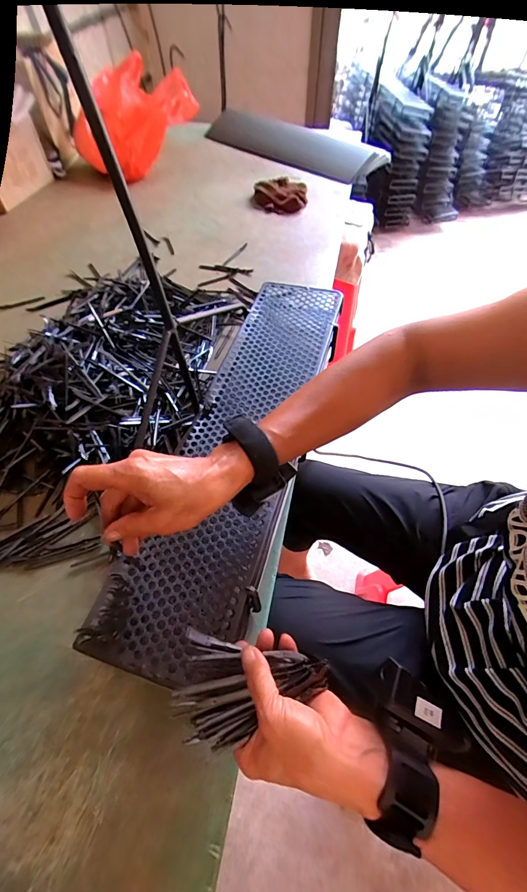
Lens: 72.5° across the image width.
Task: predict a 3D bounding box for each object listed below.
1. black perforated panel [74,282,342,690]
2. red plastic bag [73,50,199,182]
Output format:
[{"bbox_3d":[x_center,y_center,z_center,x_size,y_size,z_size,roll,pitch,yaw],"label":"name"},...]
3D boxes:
[{"bbox_3d":[-0.021,-0.026,0.472,0.145,0.026,0.576,14,58,11],"label":"black perforated panel"},{"bbox_3d":[-0.372,-0.909,1.013,0.267,0.183,0.283,36,66,22],"label":"red plastic bag"}]

